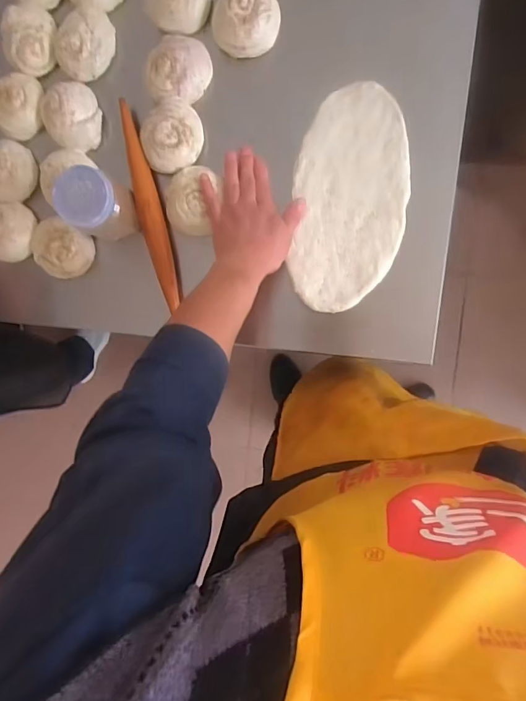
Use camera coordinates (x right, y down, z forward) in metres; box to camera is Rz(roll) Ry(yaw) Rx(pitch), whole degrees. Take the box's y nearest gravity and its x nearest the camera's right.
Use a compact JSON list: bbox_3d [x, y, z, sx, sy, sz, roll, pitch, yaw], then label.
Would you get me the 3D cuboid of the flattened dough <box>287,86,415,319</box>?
[{"bbox_3d":[0.112,-0.192,0.591,0.140,0.011,0.274,9,95,7],"label":"flattened dough"}]

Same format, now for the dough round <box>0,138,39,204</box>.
[{"bbox_3d":[-0.352,-0.246,0.634,0.064,0.042,0.084,23,98,5],"label":"dough round"}]

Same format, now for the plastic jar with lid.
[{"bbox_3d":[-0.204,-0.183,0.574,0.068,0.087,0.067,1,95,8],"label":"plastic jar with lid"}]

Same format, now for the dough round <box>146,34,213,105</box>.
[{"bbox_3d":[-0.108,-0.363,0.598,0.077,0.045,0.087,34,98,4],"label":"dough round"}]

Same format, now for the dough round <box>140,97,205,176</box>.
[{"bbox_3d":[-0.119,-0.282,0.604,0.078,0.042,0.085,1,95,8],"label":"dough round"}]

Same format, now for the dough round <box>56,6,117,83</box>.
[{"bbox_3d":[-0.237,-0.405,0.610,0.071,0.040,0.086,5,96,7],"label":"dough round"}]

